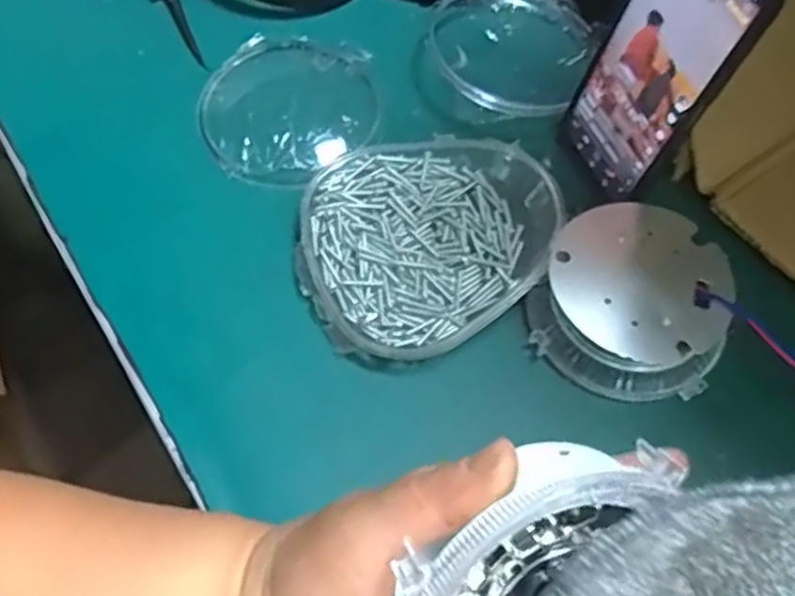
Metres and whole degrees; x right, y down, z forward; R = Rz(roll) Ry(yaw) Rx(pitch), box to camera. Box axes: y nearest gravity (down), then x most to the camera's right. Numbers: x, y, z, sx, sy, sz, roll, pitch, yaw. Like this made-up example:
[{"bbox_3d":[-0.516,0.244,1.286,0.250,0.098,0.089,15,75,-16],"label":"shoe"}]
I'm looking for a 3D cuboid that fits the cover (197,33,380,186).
[{"bbox_3d":[-0.075,-0.129,0.509,0.117,0.026,0.117,1,61,0],"label":"cover"}]

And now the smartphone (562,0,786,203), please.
[{"bbox_3d":[0.140,-0.125,0.414,0.008,0.161,0.078,-15,64,-22],"label":"smartphone"}]

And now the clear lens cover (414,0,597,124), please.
[{"bbox_3d":[0.075,-0.170,0.527,0.112,0.025,0.129,20,63,10],"label":"clear lens cover"}]

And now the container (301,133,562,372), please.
[{"bbox_3d":[0.015,-0.038,0.439,0.148,0.038,0.134,-28,65,-15],"label":"container"}]

